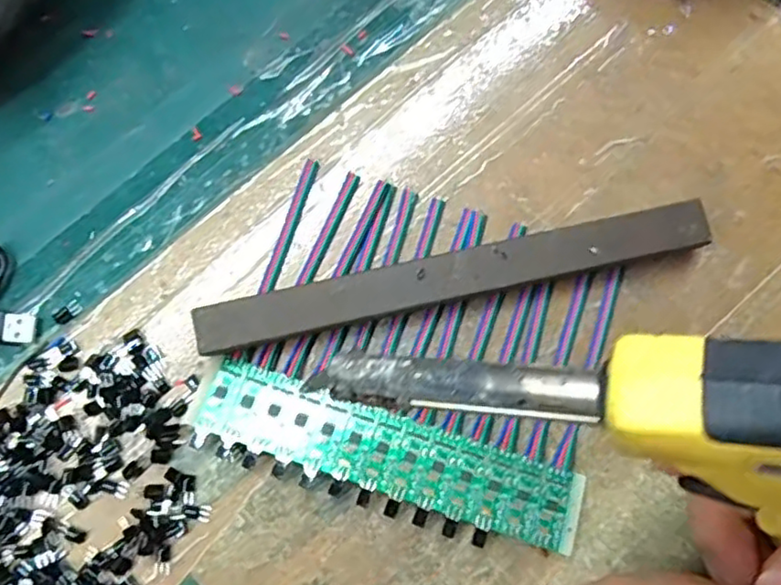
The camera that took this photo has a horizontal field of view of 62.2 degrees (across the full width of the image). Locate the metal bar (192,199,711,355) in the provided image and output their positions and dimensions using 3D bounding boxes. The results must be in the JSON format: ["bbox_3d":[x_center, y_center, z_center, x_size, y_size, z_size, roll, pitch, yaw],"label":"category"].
[{"bbox_3d":[0.026,-0.005,0.277,0.214,0.018,0.019,-12,79,-1],"label":"metal bar"}]

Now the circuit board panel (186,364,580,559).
[{"bbox_3d":[-0.001,0.066,0.268,0.158,0.010,0.033,18,80,4],"label":"circuit board panel"}]

